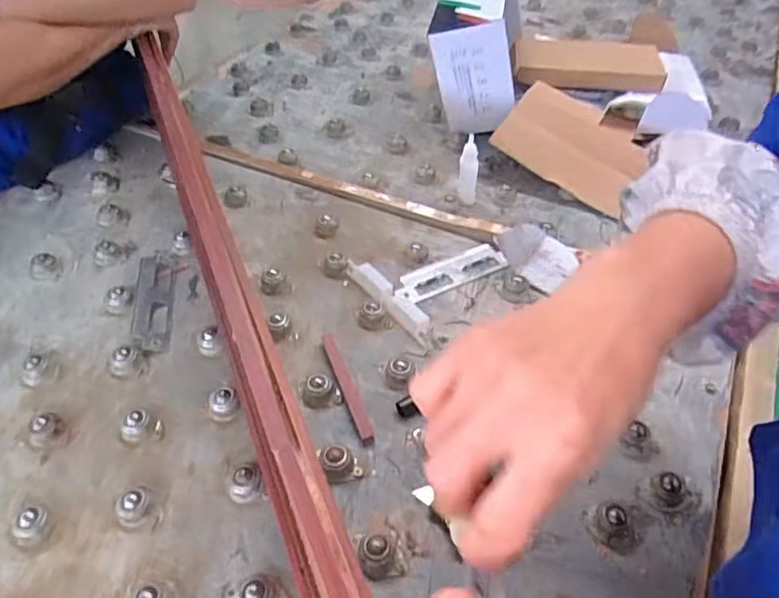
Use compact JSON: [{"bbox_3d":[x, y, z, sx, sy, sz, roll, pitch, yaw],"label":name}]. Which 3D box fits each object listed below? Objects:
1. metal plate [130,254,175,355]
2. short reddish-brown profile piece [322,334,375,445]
[{"bbox_3d":[-0.246,-0.002,0.580,0.036,0.012,0.136,-9,45,-8],"label":"metal plate"},{"bbox_3d":[-0.039,0.077,0.499,0.012,0.013,0.119,-16,48,-15],"label":"short reddish-brown profile piece"}]

